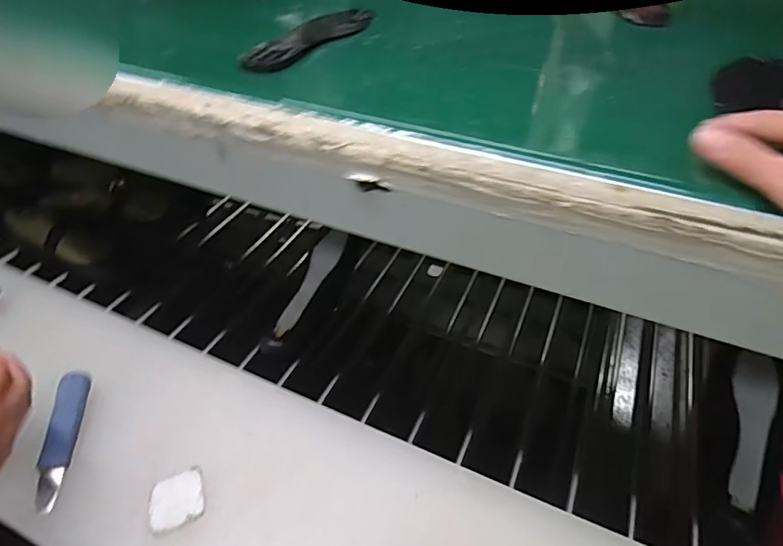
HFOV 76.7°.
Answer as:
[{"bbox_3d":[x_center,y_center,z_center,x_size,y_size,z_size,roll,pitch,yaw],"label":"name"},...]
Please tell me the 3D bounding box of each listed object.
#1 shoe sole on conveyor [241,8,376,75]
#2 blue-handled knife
[{"bbox_3d":[-0.092,-0.290,0.600,0.067,0.010,0.246,15,45,17],"label":"shoe sole on conveyor"},{"bbox_3d":[-0.354,0.172,0.532,0.024,0.021,0.154,-8,43,-8],"label":"blue-handled knife"}]

